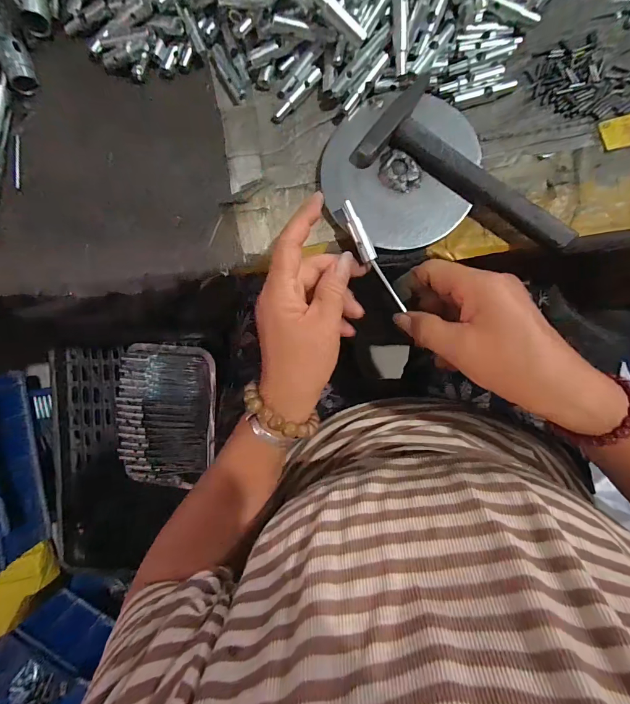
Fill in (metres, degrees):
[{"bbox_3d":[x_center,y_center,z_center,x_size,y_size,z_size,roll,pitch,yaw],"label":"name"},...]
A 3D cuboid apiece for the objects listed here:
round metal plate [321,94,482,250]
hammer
[{"bbox_3d":[0.068,-0.143,0.292,0.121,0.008,0.117,0,89,5],"label":"round metal plate"},{"bbox_3d":[0.120,-0.138,0.284,0.174,0.032,0.073,36,95,3],"label":"hammer"}]

